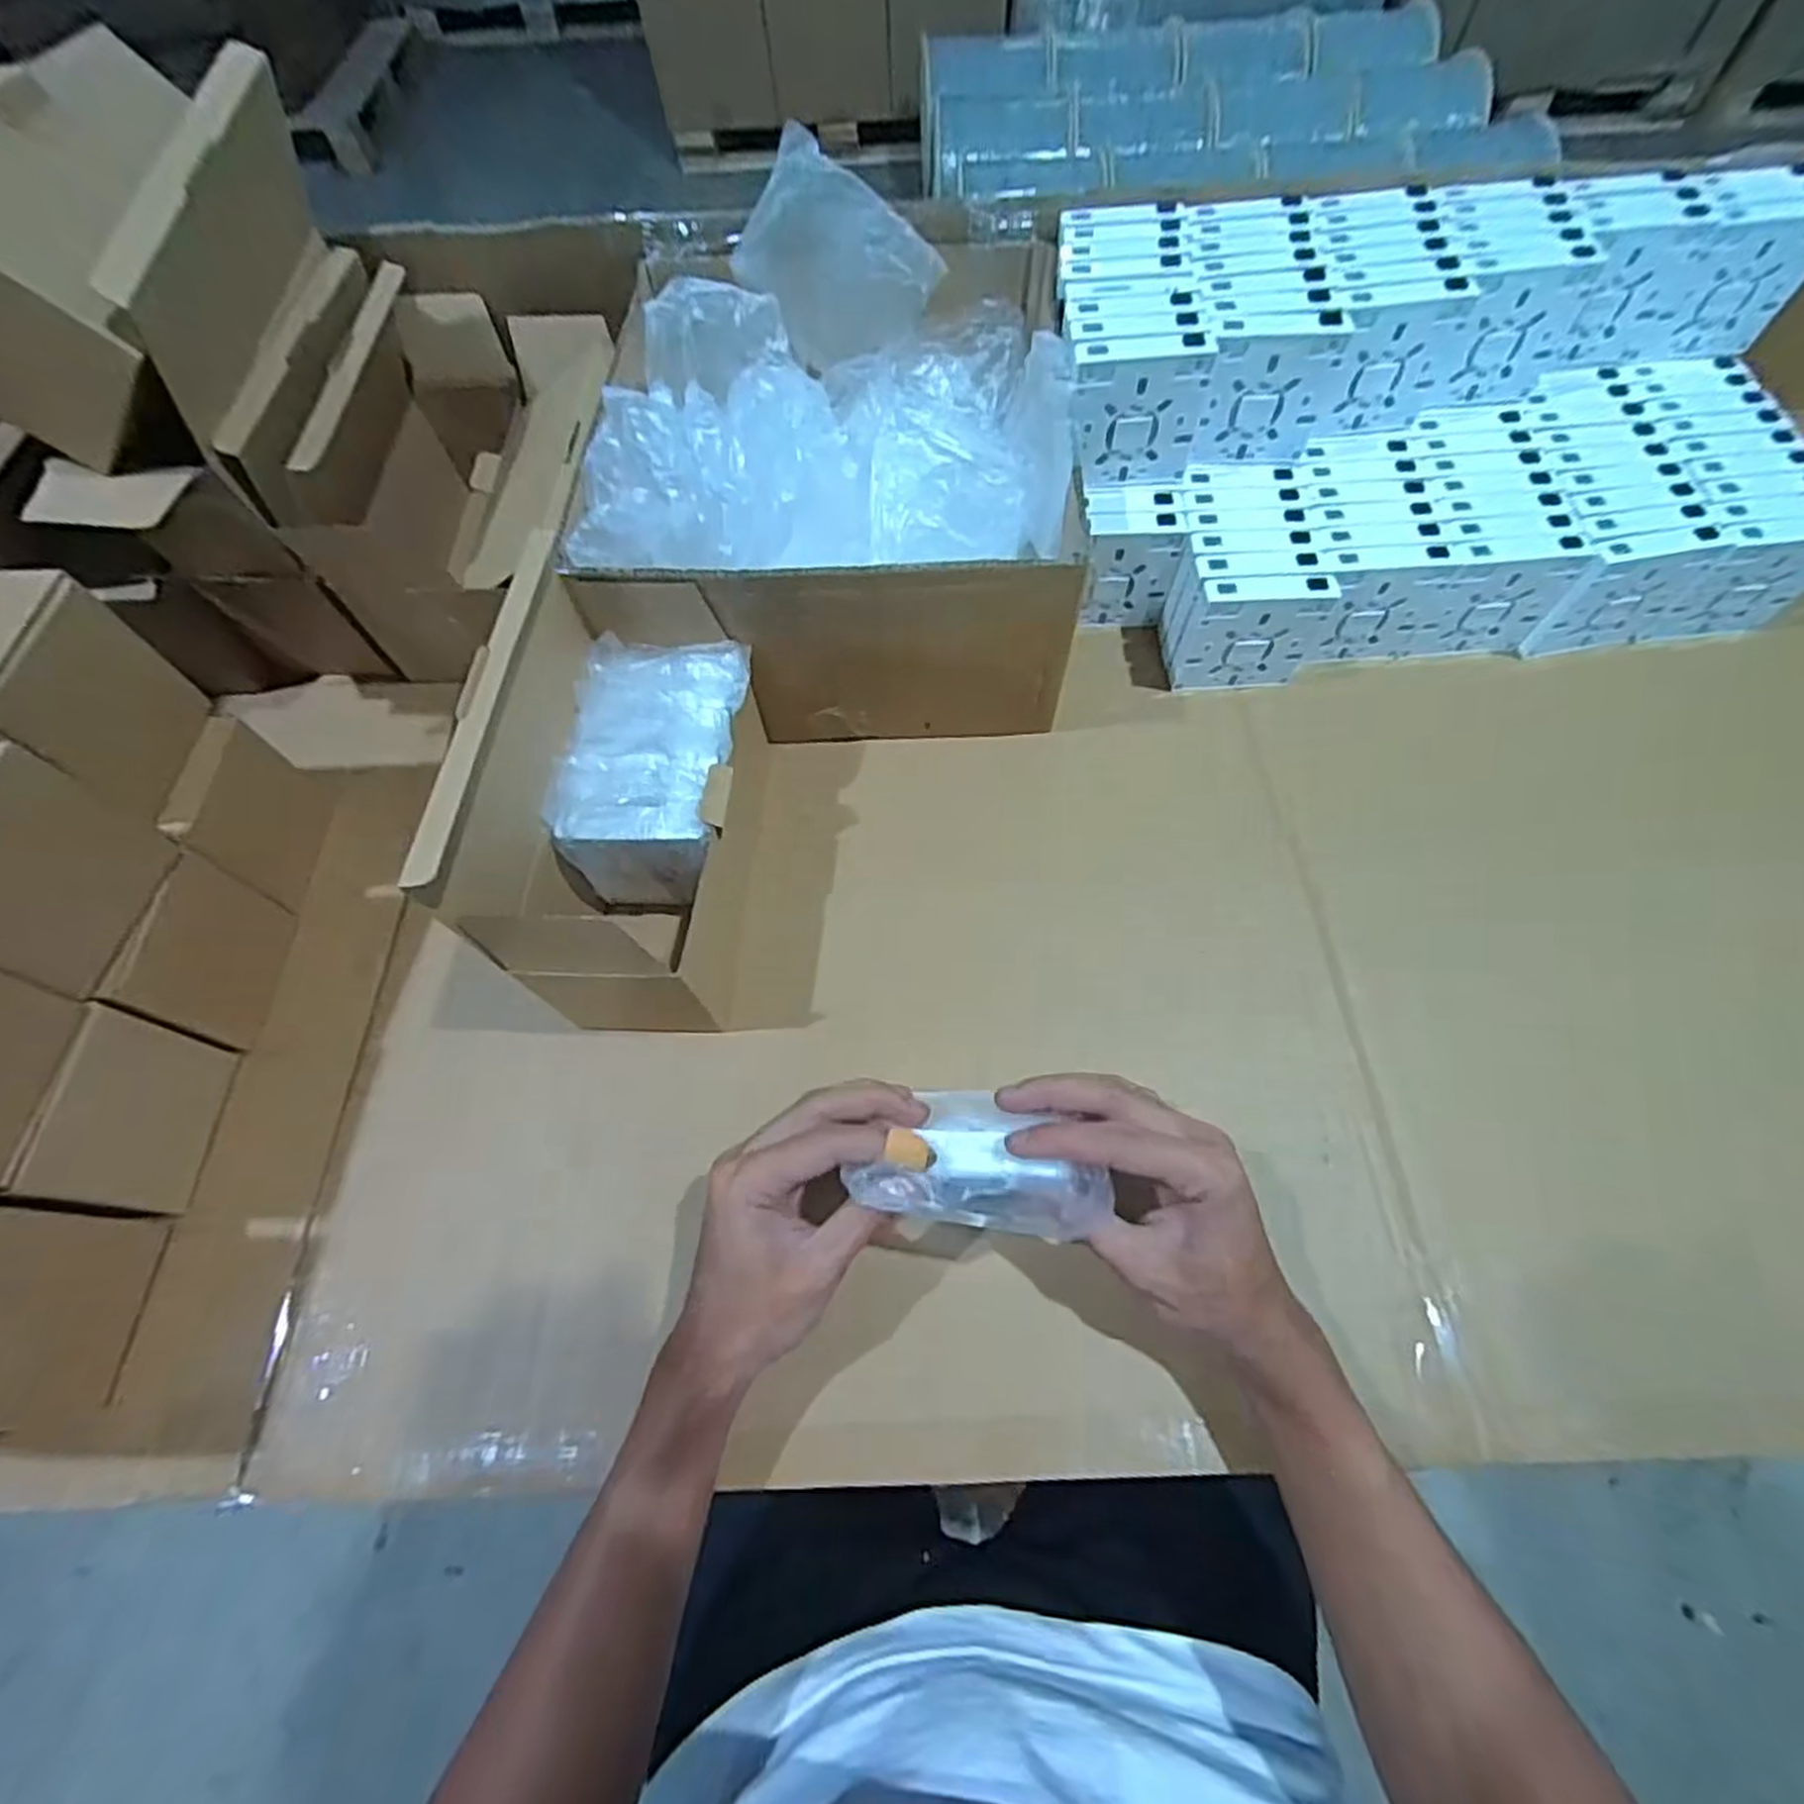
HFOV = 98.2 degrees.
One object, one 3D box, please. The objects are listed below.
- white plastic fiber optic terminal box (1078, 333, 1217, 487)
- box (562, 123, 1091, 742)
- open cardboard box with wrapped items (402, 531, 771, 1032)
[{"bbox_3d":[0.157,-0.321,0.515,0.090,0.086,0.020,-7,60,0],"label":"white plastic fiber optic terminal box"},{"bbox_3d":[-0.041,-0.299,0.547,0.288,0.209,0.319,-3,60,2],"label":"box"},{"bbox_3d":[-0.150,-0.057,0.442,0.099,0.195,0.218,1,60,4],"label":"open cardboard box with wrapped items"}]

